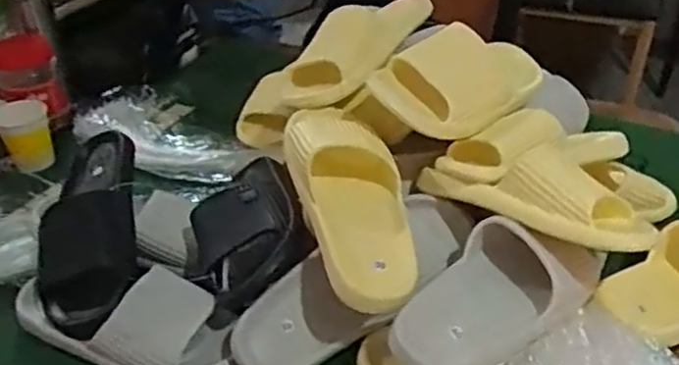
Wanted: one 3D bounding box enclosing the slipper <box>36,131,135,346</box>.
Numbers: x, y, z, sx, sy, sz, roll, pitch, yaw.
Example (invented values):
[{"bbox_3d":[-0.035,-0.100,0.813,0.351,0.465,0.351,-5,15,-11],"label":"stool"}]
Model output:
[{"bbox_3d":[-0.284,0.052,0.782,0.112,0.083,0.258,-8,37,-9],"label":"slipper"}]

